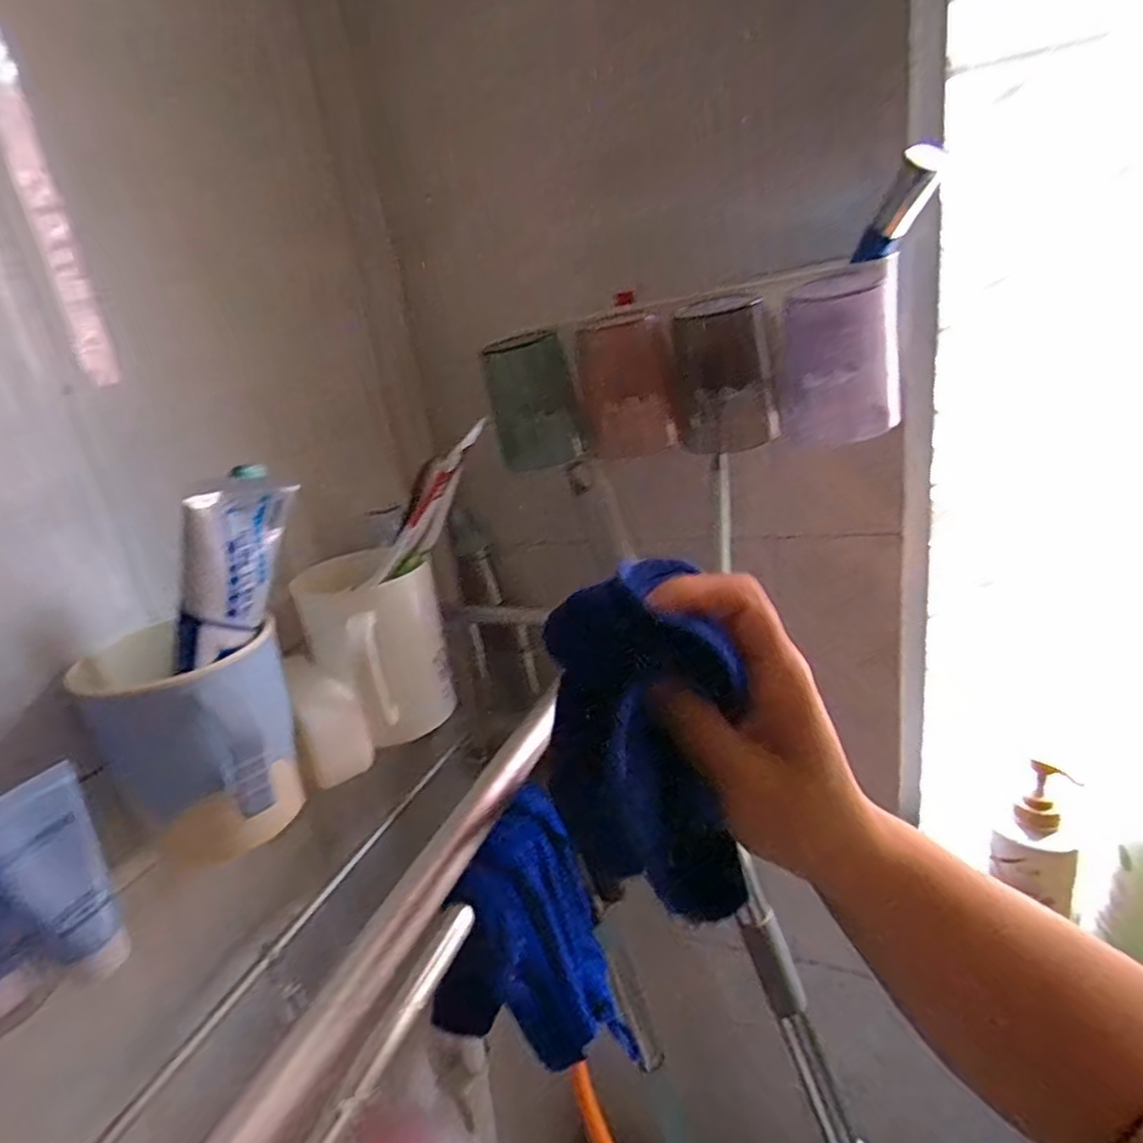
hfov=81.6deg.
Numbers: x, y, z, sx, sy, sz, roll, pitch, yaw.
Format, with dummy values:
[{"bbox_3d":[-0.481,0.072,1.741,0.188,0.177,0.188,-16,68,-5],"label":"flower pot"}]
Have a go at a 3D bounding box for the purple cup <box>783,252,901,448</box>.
[{"bbox_3d":[0.163,-0.129,0.395,0.066,0.089,0.076,2,22,27],"label":"purple cup"}]

